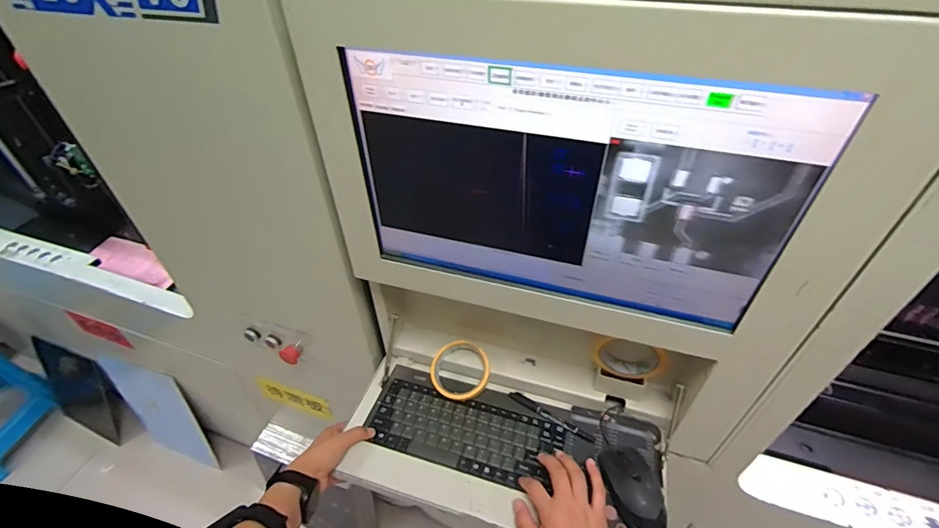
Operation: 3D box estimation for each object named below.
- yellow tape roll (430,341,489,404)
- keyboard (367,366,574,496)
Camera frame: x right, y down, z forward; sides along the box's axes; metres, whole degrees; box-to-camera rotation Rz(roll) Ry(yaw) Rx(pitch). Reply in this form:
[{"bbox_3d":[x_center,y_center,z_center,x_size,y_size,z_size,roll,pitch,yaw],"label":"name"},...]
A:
[{"bbox_3d":[-0.014,0.168,0.701,0.087,0.022,0.089,-4,62,8],"label":"yellow tape roll"},{"bbox_3d":[-0.007,0.232,0.648,0.271,0.014,0.129,11,45,13],"label":"keyboard"}]

